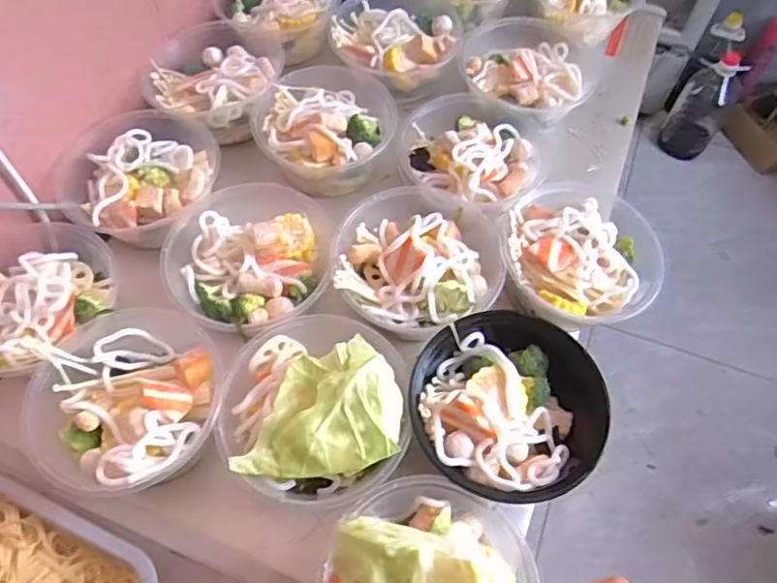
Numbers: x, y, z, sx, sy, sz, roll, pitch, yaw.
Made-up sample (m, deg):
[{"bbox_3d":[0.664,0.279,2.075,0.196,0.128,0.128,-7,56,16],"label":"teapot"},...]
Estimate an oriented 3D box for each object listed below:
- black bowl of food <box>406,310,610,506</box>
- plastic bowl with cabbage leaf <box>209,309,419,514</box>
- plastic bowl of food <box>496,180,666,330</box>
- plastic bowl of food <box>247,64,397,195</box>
[{"bbox_3d":[0.101,0.095,0.516,0.164,0.056,0.168,0,60,0],"label":"black bowl of food"},{"bbox_3d":[-0.064,0.097,0.508,0.158,0.076,0.154,0,60,0],"label":"plastic bowl with cabbage leaf"},{"bbox_3d":[0.194,-0.035,0.602,0.156,0.074,0.156,0,60,0],"label":"plastic bowl of food"},{"bbox_3d":[-0.078,-0.198,0.693,0.154,0.080,0.167,0,60,0],"label":"plastic bowl of food"}]

